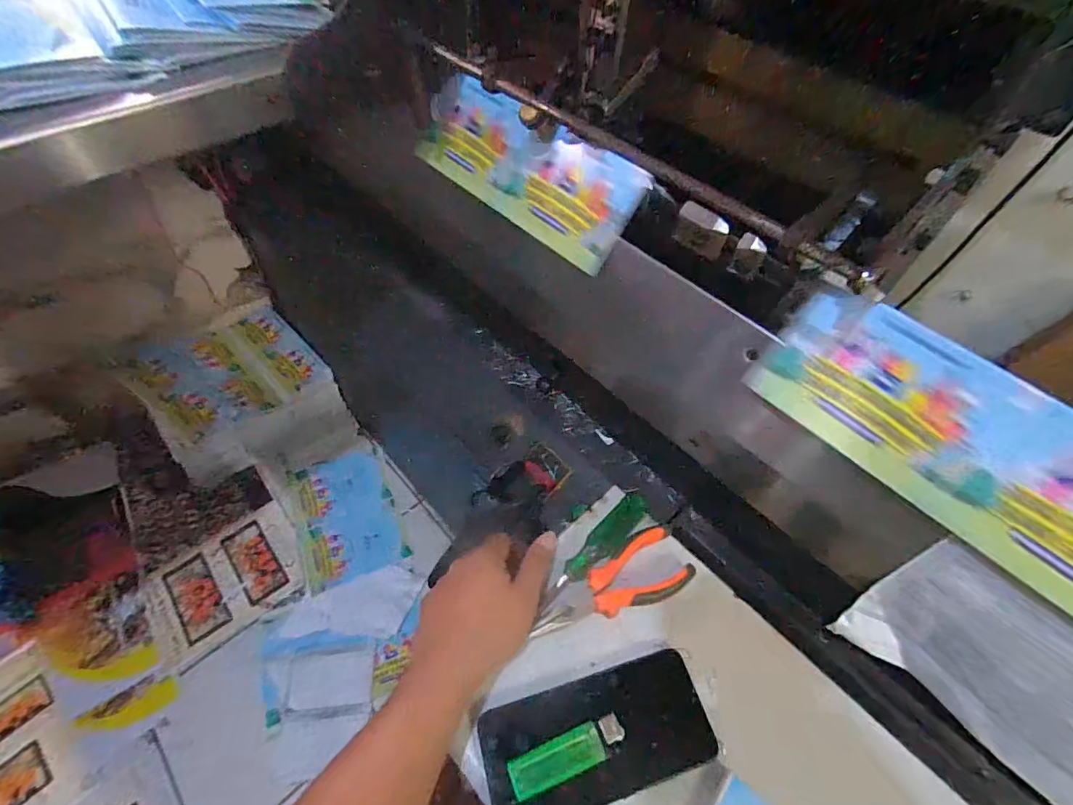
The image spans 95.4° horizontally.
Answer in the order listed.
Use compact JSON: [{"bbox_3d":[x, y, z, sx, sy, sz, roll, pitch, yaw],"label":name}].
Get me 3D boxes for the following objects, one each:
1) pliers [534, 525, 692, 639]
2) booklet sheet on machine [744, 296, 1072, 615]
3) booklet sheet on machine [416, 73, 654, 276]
[{"bbox_3d":[0.065,0.156,0.405,0.136,0.016,0.055,-26,60,-20],"label":"pliers"},{"bbox_3d":[0.316,0.036,0.347,0.308,0.110,0.008,43,30,24],"label":"booklet sheet on machine"},{"bbox_3d":[-0.016,-0.255,0.535,0.281,0.108,0.017,40,28,23],"label":"booklet sheet on machine"}]

